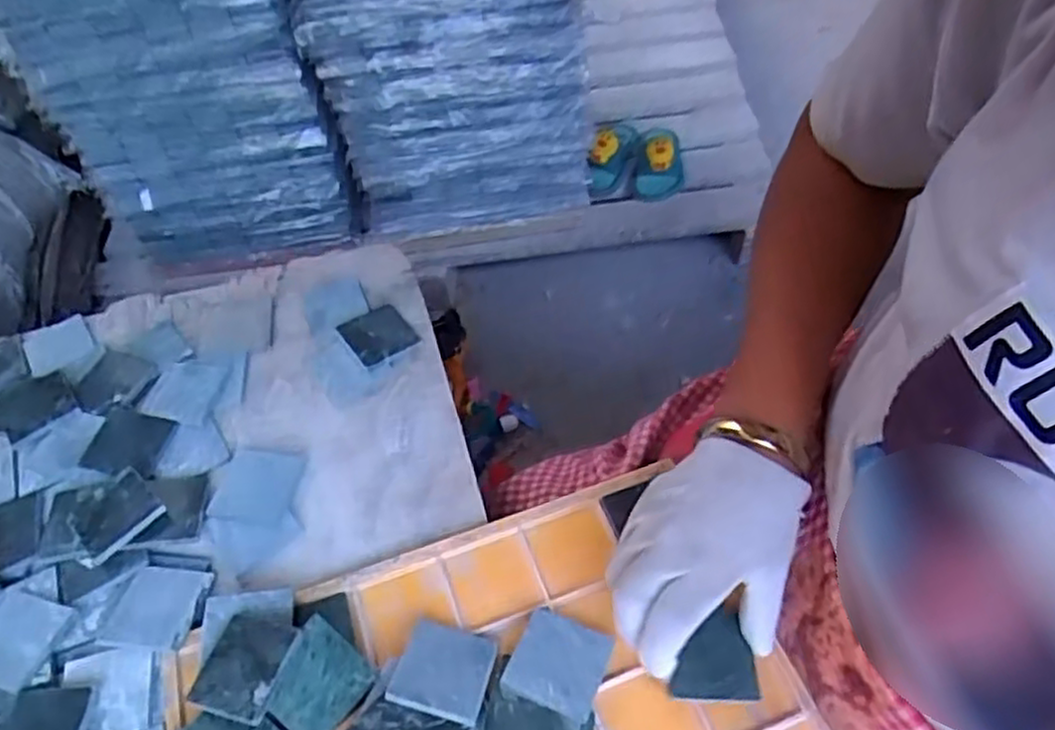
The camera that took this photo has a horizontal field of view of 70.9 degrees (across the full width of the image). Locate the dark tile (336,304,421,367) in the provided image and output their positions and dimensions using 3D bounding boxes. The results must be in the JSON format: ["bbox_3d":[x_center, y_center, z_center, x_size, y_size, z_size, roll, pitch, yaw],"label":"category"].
[{"bbox_3d":[-0.113,-0.024,0.564,0.052,0.005,0.050,-26,58,-33],"label":"dark tile"}]

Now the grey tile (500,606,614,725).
[{"bbox_3d":[0.018,0.161,0.405,0.048,0.009,0.051,19,49,16],"label":"grey tile"}]

